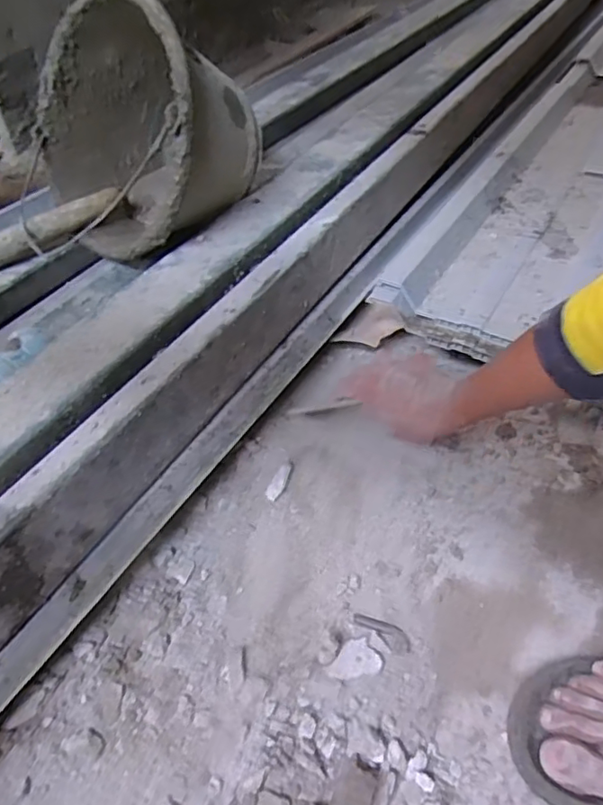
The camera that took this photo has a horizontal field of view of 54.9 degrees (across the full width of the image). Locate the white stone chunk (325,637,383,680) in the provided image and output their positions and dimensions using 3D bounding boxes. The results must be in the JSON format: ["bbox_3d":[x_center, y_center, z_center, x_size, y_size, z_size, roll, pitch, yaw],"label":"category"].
[{"bbox_3d":[0.043,0.215,0.487,0.045,0.009,0.032,-10,46,-8],"label":"white stone chunk"}]

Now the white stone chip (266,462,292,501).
[{"bbox_3d":[-0.024,0.085,0.630,0.015,0.005,0.049,17,48,18],"label":"white stone chip"}]

